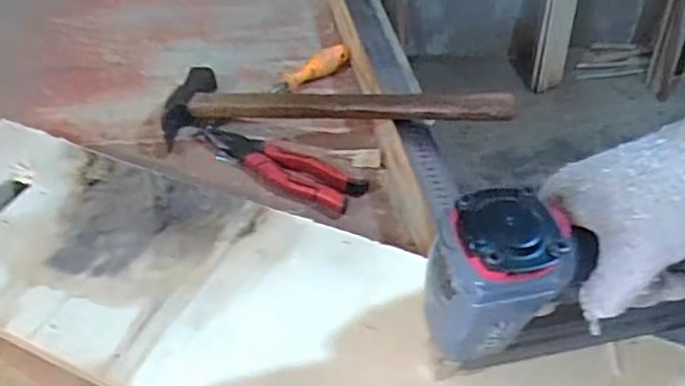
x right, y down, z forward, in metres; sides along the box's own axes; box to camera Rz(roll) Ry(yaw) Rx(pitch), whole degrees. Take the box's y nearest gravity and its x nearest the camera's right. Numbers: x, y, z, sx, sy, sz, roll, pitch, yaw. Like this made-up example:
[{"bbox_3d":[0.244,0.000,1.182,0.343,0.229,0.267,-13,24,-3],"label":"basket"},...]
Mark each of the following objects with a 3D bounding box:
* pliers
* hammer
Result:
[{"bbox_3d":[-0.084,-0.037,0.698,0.224,0.021,0.064,23,46,19],"label":"pliers"},{"bbox_3d":[-0.015,-0.101,0.707,0.391,0.035,0.105,3,41,17],"label":"hammer"}]

